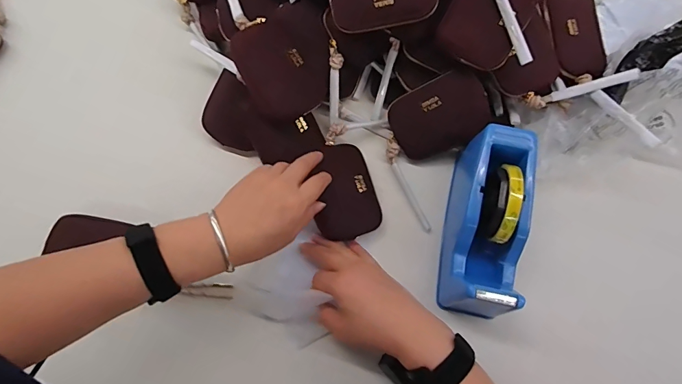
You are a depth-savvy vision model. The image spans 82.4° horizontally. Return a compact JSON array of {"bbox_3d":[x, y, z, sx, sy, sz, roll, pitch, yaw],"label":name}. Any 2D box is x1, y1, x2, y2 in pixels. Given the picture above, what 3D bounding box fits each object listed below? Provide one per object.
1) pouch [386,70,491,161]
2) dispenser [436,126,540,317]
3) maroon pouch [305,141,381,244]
[{"bbox_3d":[0.122,-0.094,0.484,0.117,0.030,0.086,-23,105,20],"label":"pouch"},{"bbox_3d":[0.164,0.033,0.435,0.071,0.104,0.201,12,73,3],"label":"dispenser"},{"bbox_3d":[0.003,-0.002,0.471,0.077,0.021,0.114,-14,73,-5],"label":"maroon pouch"}]

